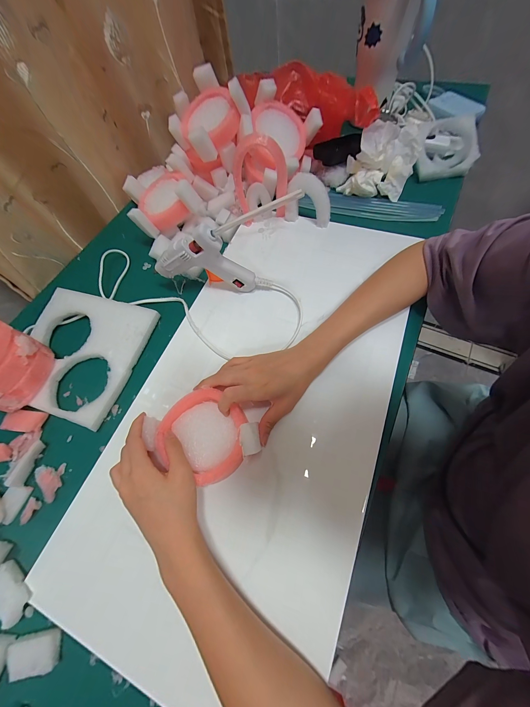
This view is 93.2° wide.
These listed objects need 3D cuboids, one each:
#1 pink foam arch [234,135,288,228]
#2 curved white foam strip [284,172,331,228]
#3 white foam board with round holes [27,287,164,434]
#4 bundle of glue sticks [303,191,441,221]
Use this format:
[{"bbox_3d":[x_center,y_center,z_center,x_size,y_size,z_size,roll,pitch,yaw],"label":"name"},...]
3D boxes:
[{"bbox_3d":[-0.007,-0.263,0.385,0.081,0.130,0.023,-9,65,3],"label":"pink foam arch"},{"bbox_3d":[0.073,-0.249,0.409,0.076,0.066,0.026,20,69,15],"label":"curved white foam strip"},{"bbox_3d":[-0.269,-0.005,0.361,0.178,0.016,0.175,16,69,9],"label":"white foam board with round holes"},{"bbox_3d":[0.180,-0.258,0.441,0.233,0.018,0.045,15,68,13],"label":"bundle of glue sticks"}]

